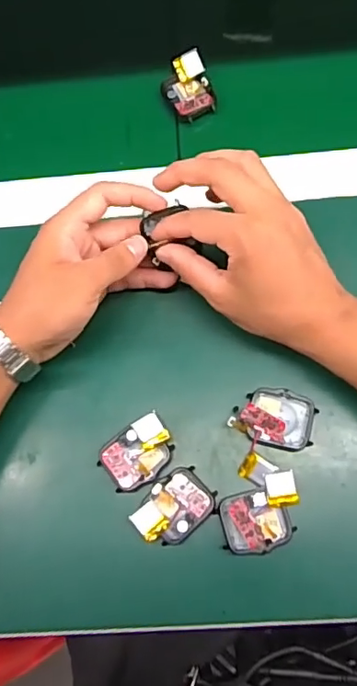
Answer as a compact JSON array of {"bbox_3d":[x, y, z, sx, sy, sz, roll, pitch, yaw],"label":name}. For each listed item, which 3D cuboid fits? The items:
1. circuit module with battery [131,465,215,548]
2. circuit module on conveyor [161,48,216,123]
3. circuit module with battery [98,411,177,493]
[{"bbox_3d":[-0.002,0.110,0.357,0.051,0.014,0.037,-42,76,-7],"label":"circuit module with battery"},{"bbox_3d":[0.007,-0.217,0.451,0.038,0.019,0.055,-20,74,-1],"label":"circuit module on conveyor"},{"bbox_3d":[-0.027,0.077,0.369,0.049,0.019,0.038,-34,75,-5],"label":"circuit module with battery"}]

